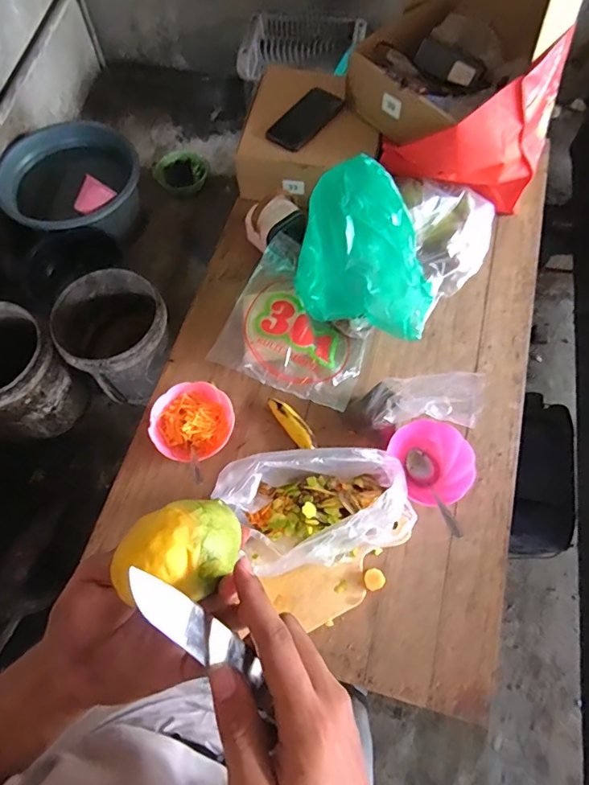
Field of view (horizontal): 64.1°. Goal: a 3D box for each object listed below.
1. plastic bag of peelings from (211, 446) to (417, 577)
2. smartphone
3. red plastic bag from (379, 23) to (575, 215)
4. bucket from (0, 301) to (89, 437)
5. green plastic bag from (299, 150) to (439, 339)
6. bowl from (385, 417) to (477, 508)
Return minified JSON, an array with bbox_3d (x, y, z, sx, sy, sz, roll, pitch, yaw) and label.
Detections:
[{"bbox_3d":[0.026,0.156,0.648,0.256,0.120,0.151,-12,68,-4],"label":"plastic bag of peelings"},{"bbox_3d":[0.021,-0.521,0.901,0.072,0.015,0.147,42,81,2],"label":"smartphone"},{"bbox_3d":[0.327,-0.439,0.822,0.299,0.224,0.128,-12,68,-4],"label":"red plastic bag"},{"bbox_3d":[-0.857,-0.061,1.448,0.308,0.329,0.300,0,68,0],"label":"bucket"},{"bbox_3d":[0.122,-0.223,0.741,0.222,0.172,0.180,13,69,5],"label":"green plastic bag"},{"bbox_3d":[0.210,0.106,0.717,0.109,0.046,0.129,-22,70,-8],"label":"bowl"}]

